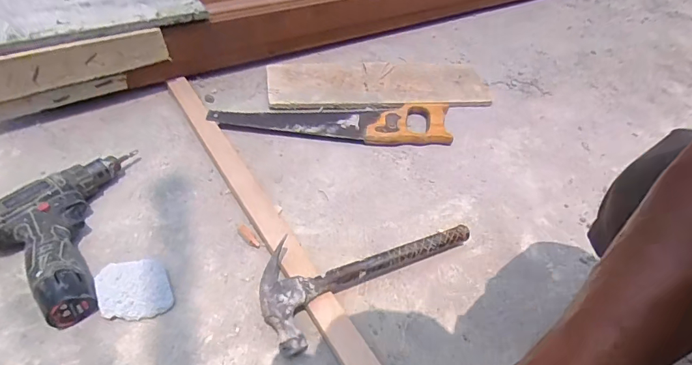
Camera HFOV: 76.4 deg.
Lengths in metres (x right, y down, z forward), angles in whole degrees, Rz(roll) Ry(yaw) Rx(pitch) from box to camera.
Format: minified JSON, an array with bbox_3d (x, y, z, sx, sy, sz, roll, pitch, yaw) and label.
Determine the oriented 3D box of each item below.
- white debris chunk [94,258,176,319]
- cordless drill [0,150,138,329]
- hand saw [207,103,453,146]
[{"bbox_3d":[-0.244,0.124,0.509,0.074,0.021,0.072,3,46,-4],"label":"white debris chunk"},{"bbox_3d":[-0.366,0.054,0.540,0.165,0.054,0.262,-6,47,-12],"label":"cordless drill"},{"bbox_3d":[-0.022,-0.117,0.762,0.399,0.022,0.104,3,46,-4],"label":"hand saw"}]

